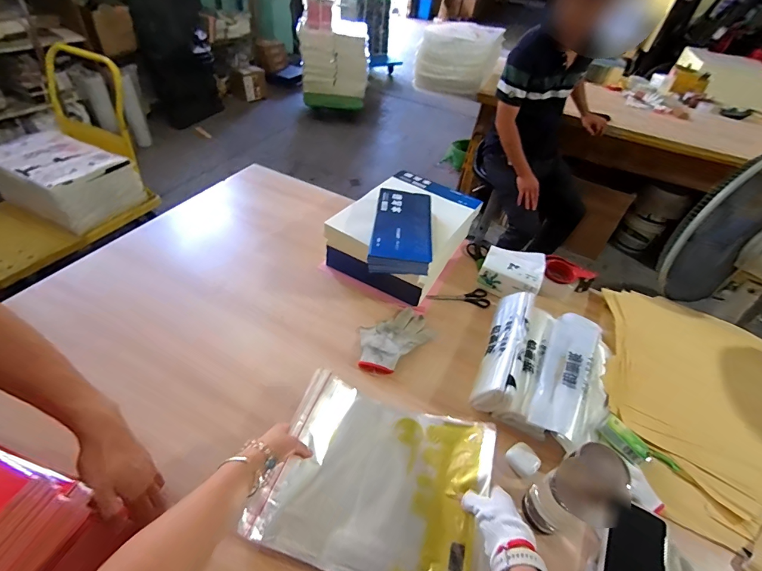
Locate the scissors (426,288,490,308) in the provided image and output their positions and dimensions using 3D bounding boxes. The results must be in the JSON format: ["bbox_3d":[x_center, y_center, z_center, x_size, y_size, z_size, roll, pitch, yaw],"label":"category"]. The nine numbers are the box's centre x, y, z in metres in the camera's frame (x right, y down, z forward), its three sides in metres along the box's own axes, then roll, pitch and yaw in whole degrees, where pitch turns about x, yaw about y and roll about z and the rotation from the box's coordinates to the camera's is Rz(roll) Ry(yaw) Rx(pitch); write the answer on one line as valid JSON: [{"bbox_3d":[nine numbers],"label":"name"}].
[{"bbox_3d":[0.191,0.024,0.914,0.151,0.012,0.058,11,44,2],"label":"scissors"}]

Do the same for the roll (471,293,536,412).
[{"bbox_3d":[0.257,0.124,0.767,0.073,0.079,0.299,24,46,15],"label":"roll"}]

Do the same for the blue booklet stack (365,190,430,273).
[{"bbox_3d":[0.048,-0.131,0.847,0.129,0.052,0.254,8,44,0],"label":"blue booklet stack"}]

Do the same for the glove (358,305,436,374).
[{"bbox_3d":[0.023,0.114,0.781,0.186,0.031,0.112,-31,56,-33],"label":"glove"}]

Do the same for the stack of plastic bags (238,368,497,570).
[{"bbox_3d":[0.005,0.291,0.551,0.317,0.059,0.250,16,46,8],"label":"stack of plastic bags"}]

